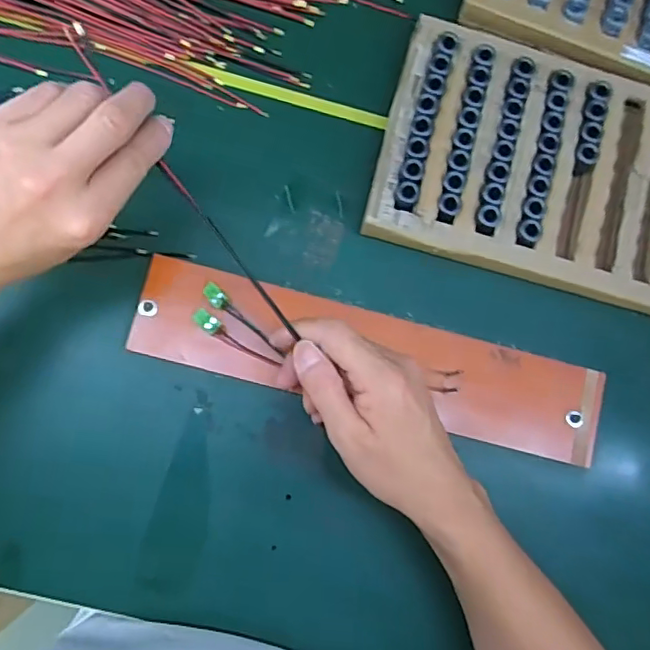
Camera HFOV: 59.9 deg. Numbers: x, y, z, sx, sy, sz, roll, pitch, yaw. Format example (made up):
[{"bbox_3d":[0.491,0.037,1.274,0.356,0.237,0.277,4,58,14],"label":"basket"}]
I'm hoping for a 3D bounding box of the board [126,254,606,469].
[{"bbox_3d":[0.036,0.026,0.407,0.342,0.021,0.072,15,84,-4],"label":"board"}]

